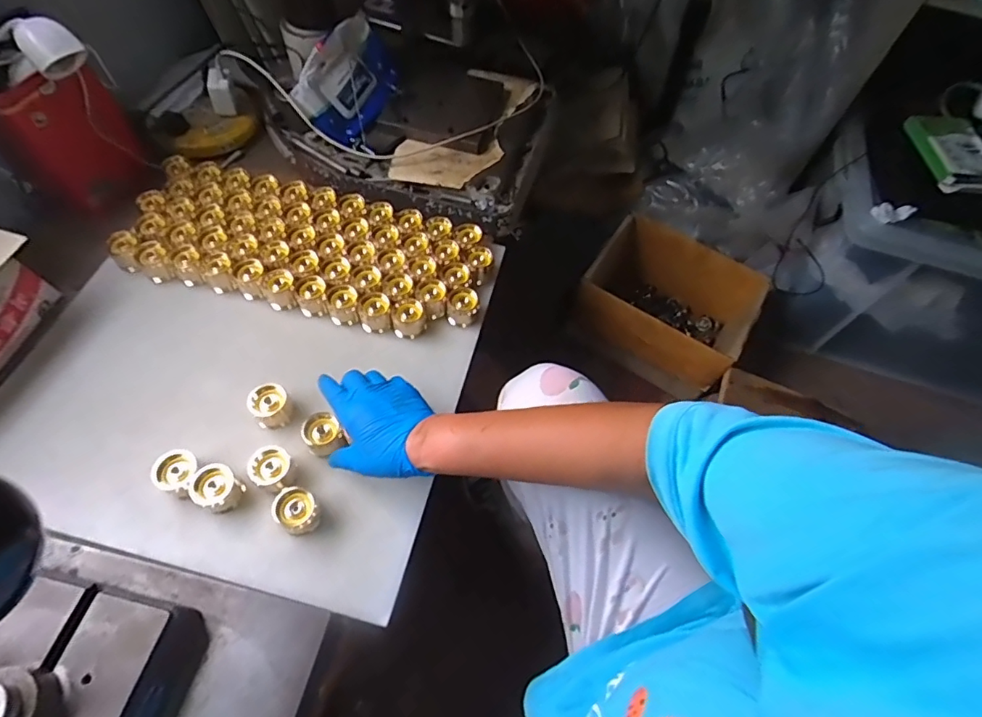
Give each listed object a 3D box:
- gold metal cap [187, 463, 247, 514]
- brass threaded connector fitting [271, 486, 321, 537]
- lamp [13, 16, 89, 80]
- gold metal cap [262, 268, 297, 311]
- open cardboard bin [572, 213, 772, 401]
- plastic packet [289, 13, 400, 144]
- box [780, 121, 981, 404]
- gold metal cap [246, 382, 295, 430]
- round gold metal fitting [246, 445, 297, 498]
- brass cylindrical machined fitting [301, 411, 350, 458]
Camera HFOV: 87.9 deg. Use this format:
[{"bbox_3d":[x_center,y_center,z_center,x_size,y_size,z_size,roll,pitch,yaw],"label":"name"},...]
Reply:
[{"bbox_3d":[-0.278,0.131,0.516,0.038,0.045,0.040,2,61,-3],"label":"gold metal cap"},{"bbox_3d":[-0.194,0.152,0.508,0.037,0.038,0.039,2,61,-3],"label":"brass threaded connector fitting"},{"bbox_3d":[-0.497,-0.351,0.573,0.053,0.049,0.051,-45,107,-18],"label":"lamp"},{"bbox_3d":[-0.269,-0.085,0.654,0.036,0.034,0.044,-10,62,-10],"label":"gold metal cap"},{"bbox_3d":[0.346,-0.097,1.049,0.319,0.208,0.233,35,64,15],"label":"open cardboard bin"},{"bbox_3d":[-0.208,-0.411,0.753,0.032,0.111,0.181,-1,57,46],"label":"plastic packet"},{"bbox_3d":[0.837,-0.134,0.945,0.541,0.349,0.261,20,61,7],"label":"box"},{"bbox_3d":[-0.244,0.051,0.563,0.040,0.039,0.038,2,61,-3],"label":"gold metal cap"},{"bbox_3d":[-0.227,0.115,0.530,0.040,0.031,0.043,2,61,-3],"label":"round gold metal fitting"},{"bbox_3d":[-0.184,0.084,0.556,0.038,0.029,0.039,2,61,-3],"label":"brass cylindrical machined fitting"}]

